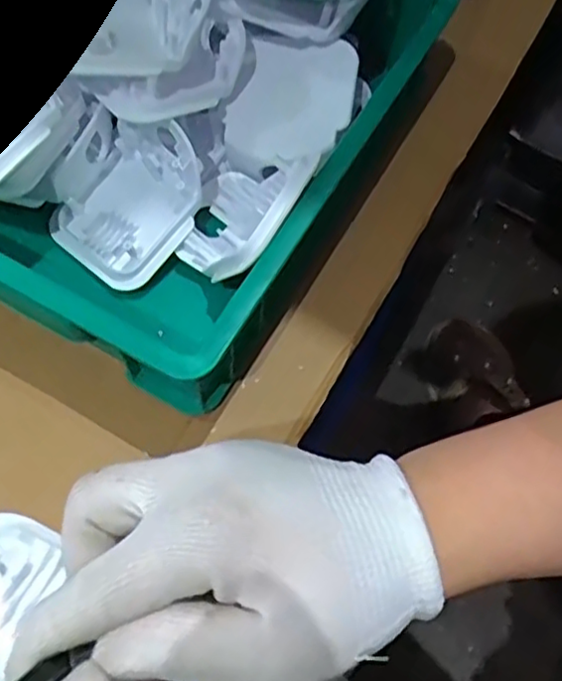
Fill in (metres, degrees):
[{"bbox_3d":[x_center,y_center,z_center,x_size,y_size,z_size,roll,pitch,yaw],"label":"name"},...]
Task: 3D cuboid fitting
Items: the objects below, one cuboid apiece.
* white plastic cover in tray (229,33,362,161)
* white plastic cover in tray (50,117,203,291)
[{"bbox_3d":[0.007,-0.156,0.435,0.077,0.011,0.079,10,86,8],"label":"white plastic cover in tray"},{"bbox_3d":[-0.097,-0.090,0.423,0.075,0.033,0.099,39,86,17],"label":"white plastic cover in tray"}]

